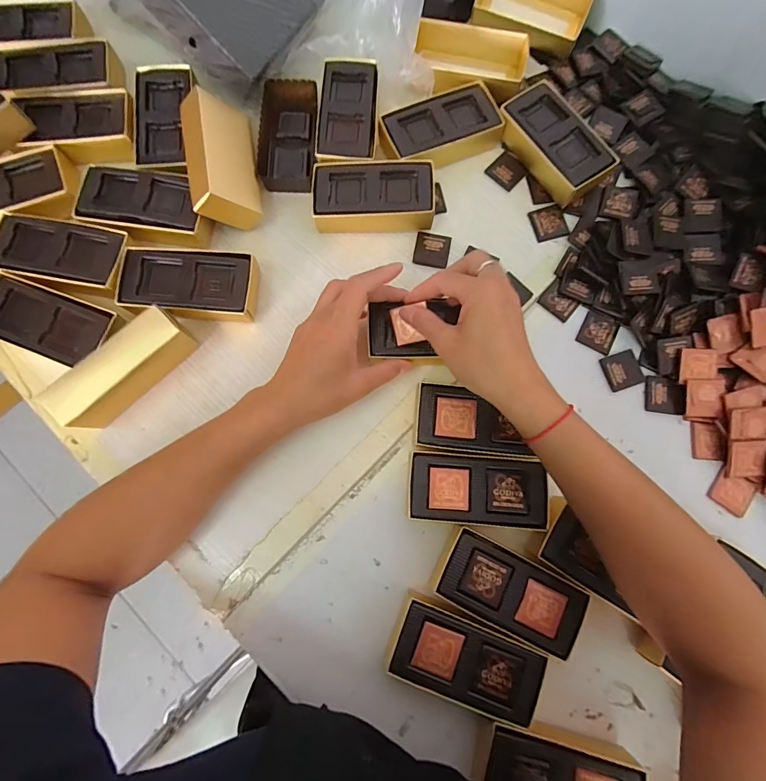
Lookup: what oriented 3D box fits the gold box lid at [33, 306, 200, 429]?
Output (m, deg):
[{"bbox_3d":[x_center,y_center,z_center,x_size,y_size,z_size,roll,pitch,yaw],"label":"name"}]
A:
[{"bbox_3d":[-0.213,-0.017,0.340,0.031,0.061,0.111,44,81,8],"label":"gold box lid"}]

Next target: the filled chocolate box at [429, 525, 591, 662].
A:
[{"bbox_3d":[0.100,0.160,0.329,0.115,0.031,0.055,25,79,5],"label":"filled chocolate box"}]

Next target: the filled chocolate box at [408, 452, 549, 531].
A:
[{"bbox_3d":[0.079,0.084,0.344,0.112,0.032,0.055,5,78,0],"label":"filled chocolate box"}]

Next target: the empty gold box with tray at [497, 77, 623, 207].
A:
[{"bbox_3d":[0.168,-0.241,0.400,0.059,0.036,0.119,-35,81,-7],"label":"empty gold box with tray"}]

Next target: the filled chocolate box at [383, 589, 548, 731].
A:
[{"bbox_3d":[0.062,0.208,0.319,0.115,0.030,0.060,24,79,4],"label":"filled chocolate box"}]

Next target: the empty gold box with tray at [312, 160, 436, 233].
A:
[{"bbox_3d":[-0.009,-0.185,0.392,0.112,0.034,0.062,-4,78,-1],"label":"empty gold box with tray"}]

